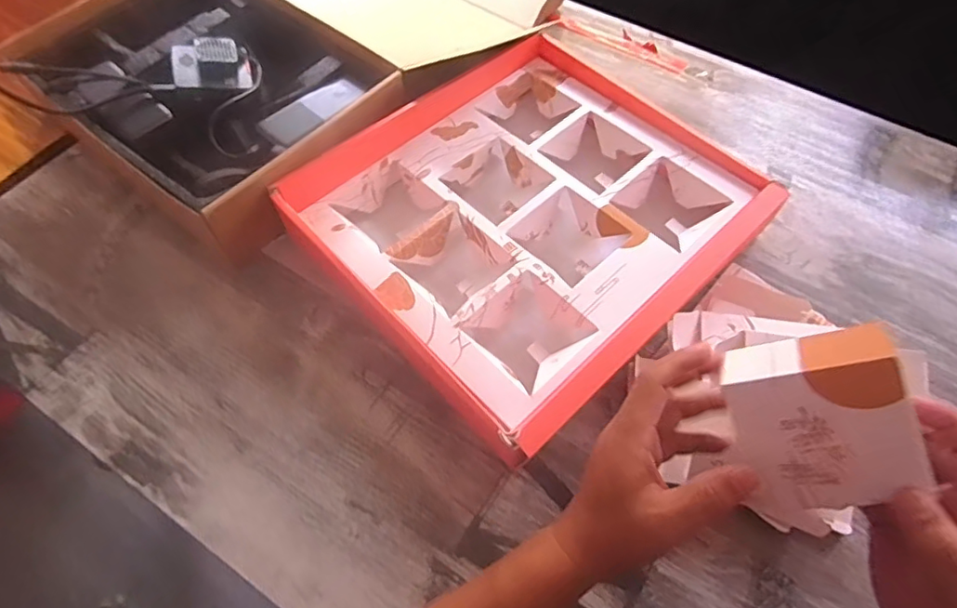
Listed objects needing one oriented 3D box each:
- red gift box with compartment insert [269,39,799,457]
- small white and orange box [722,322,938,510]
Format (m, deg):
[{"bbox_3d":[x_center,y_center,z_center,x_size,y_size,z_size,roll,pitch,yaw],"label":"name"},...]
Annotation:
[{"bbox_3d":[0.046,-0.091,0.573,0.364,0.068,0.342,-39,67,-21],"label":"red gift box with compartment insert"},{"bbox_3d":[0.197,0.064,0.330,0.083,0.097,0.045,-14,9,30],"label":"small white and orange box"}]

